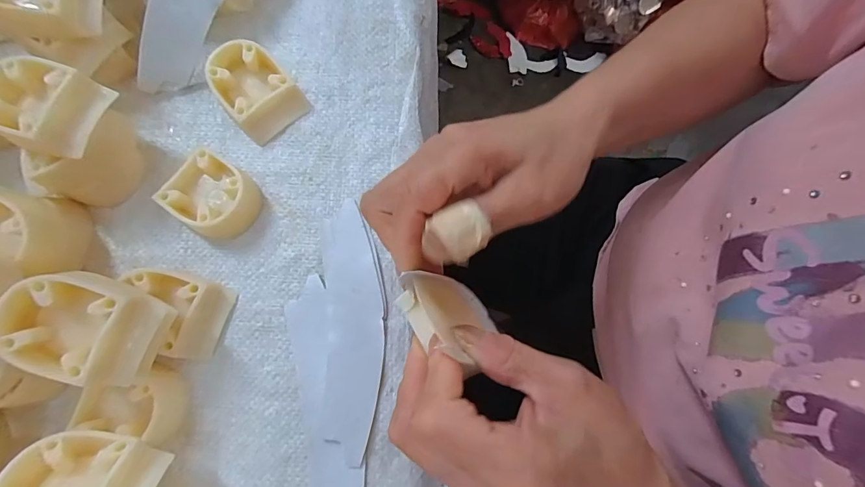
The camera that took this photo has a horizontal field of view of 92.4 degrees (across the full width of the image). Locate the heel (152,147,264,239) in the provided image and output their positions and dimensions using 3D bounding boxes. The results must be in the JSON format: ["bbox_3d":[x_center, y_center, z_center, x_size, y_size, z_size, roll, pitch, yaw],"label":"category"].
[{"bbox_3d":[-0.138,-0.030,0.262,0.050,0.021,0.045,33,79,5],"label":"heel"}]

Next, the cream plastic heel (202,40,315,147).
[{"bbox_3d":[-0.118,-0.102,0.274,0.046,0.025,0.056,-41,82,-9],"label":"cream plastic heel"}]

